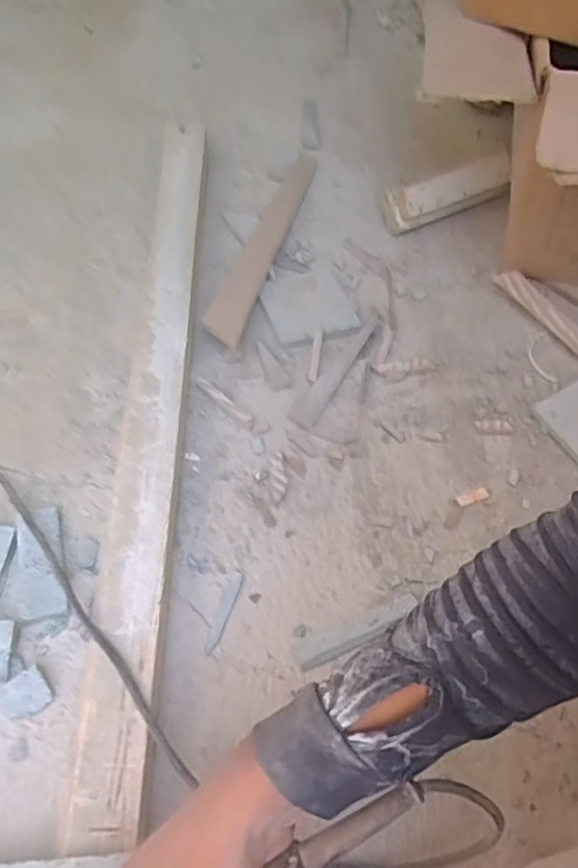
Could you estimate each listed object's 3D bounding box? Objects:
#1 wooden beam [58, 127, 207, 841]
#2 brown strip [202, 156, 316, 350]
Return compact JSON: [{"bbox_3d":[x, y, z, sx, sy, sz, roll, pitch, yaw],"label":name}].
[{"bbox_3d":[-0.133,-0.060,0.638,0.067,0.044,0.818,1,57,-3],"label":"wooden beam"},{"bbox_3d":[-0.026,-0.240,0.759,0.045,0.012,0.353,16,58,7],"label":"brown strip"}]

